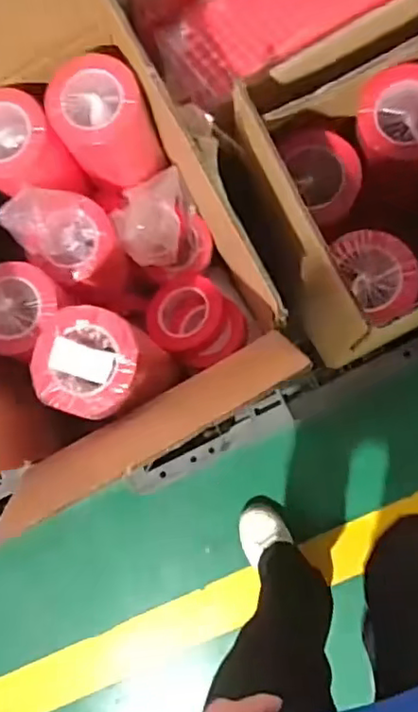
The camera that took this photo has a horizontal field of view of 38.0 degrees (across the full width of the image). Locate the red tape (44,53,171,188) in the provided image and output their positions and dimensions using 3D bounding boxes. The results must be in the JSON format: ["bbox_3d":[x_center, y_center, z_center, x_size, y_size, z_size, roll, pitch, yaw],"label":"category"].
[{"bbox_3d":[-0.142,-0.322,0.855,0.122,0.160,0.121,-1,85,6],"label":"red tape"}]

